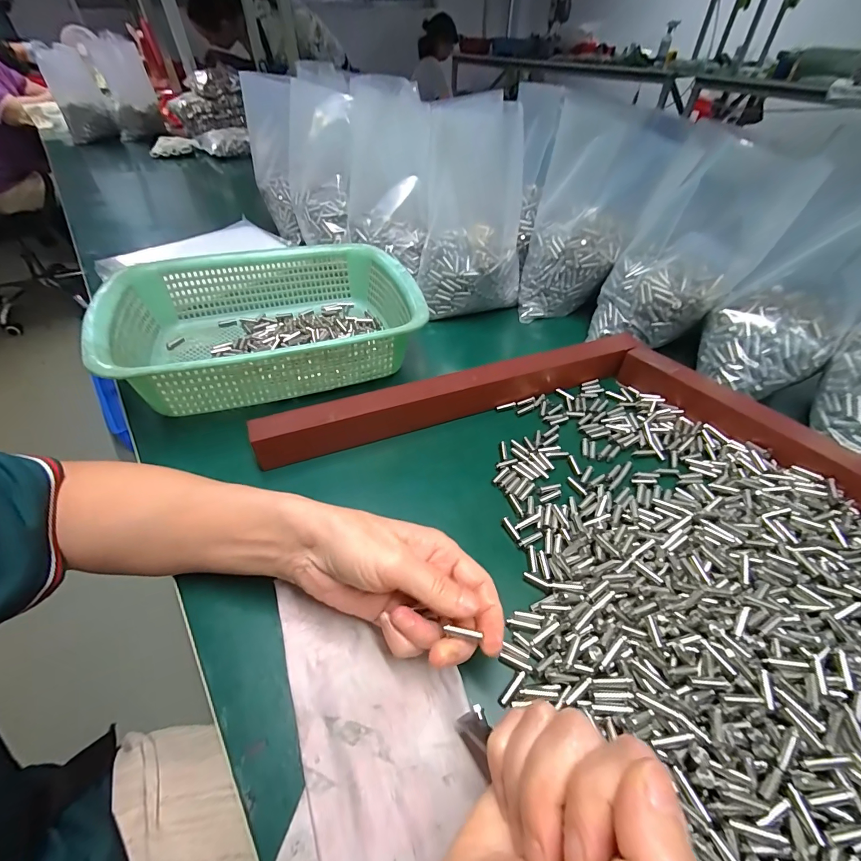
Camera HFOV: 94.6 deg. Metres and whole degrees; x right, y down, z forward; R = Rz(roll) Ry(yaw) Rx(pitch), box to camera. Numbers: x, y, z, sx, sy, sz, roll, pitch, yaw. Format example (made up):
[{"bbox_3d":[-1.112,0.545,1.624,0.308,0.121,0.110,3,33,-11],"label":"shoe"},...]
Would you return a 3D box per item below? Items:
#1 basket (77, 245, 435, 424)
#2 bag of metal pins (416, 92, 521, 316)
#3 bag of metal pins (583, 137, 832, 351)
[{"bbox_3d":[-0.164,-0.120,0.427,0.293,0.085,0.221,-17,49,-15],"label":"basket"},{"bbox_3d":[0.051,-0.263,0.484,0.123,0.201,0.129,4,47,4],"label":"bag of metal pins"},{"bbox_3d":[0.263,-0.185,0.411,0.134,0.176,0.075,13,48,12],"label":"bag of metal pins"}]

